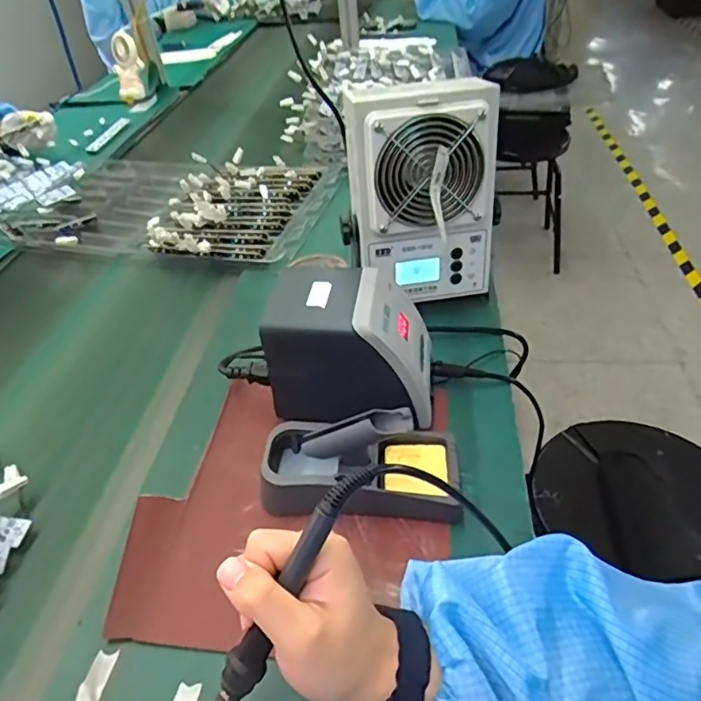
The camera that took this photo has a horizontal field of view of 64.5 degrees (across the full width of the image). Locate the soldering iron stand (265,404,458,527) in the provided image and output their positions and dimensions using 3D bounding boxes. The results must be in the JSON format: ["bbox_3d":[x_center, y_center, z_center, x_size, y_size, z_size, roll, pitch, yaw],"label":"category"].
[{"bbox_3d":[0.006,0.090,0.468,0.167,0.081,0.084,-2,41,4],"label":"soldering iron stand"}]

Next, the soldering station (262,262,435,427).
[{"bbox_3d":[0.001,0.000,0.538,0.147,0.128,0.112,-1,41,5],"label":"soldering station"}]

